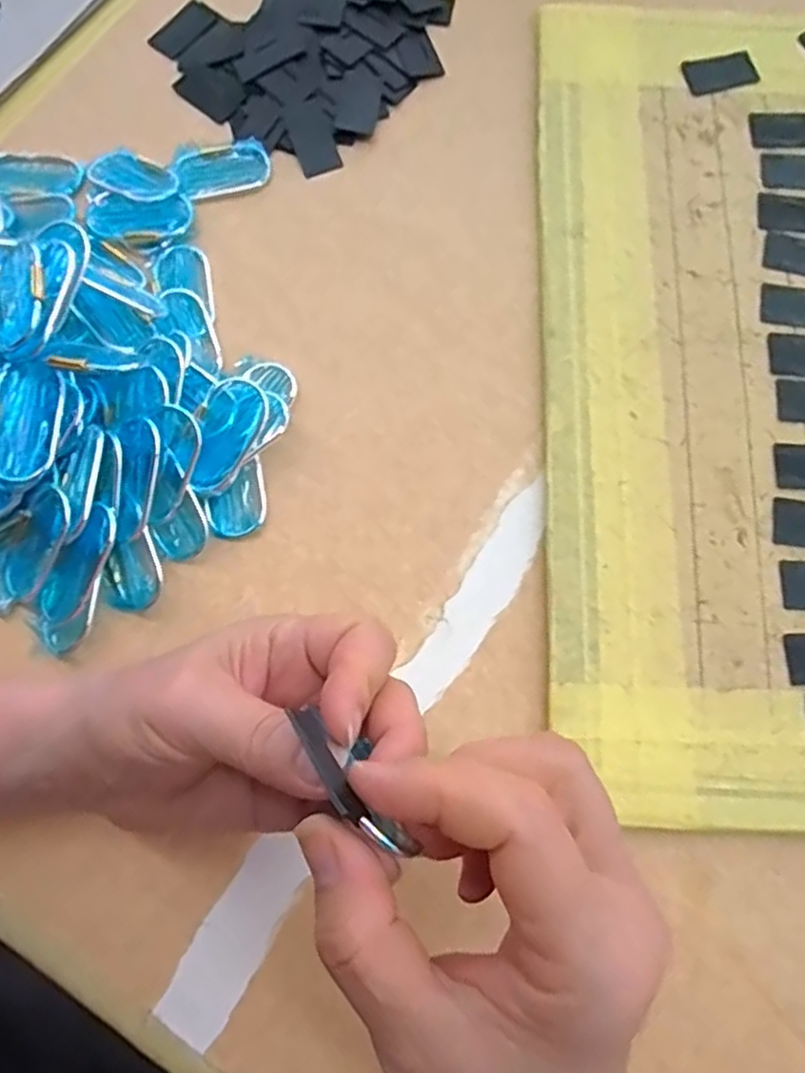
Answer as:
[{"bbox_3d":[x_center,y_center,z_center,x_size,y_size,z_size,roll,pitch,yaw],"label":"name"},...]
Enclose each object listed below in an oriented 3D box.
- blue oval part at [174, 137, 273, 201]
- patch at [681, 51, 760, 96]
[{"bbox_3d":[-0.105,-0.214,0.400,0.053,0.008,0.032,-20,76,-6],"label":"blue oval part"},{"bbox_3d":[0.190,-0.278,0.411,0.044,0.004,0.026,-17,75,-5],"label":"patch"}]

